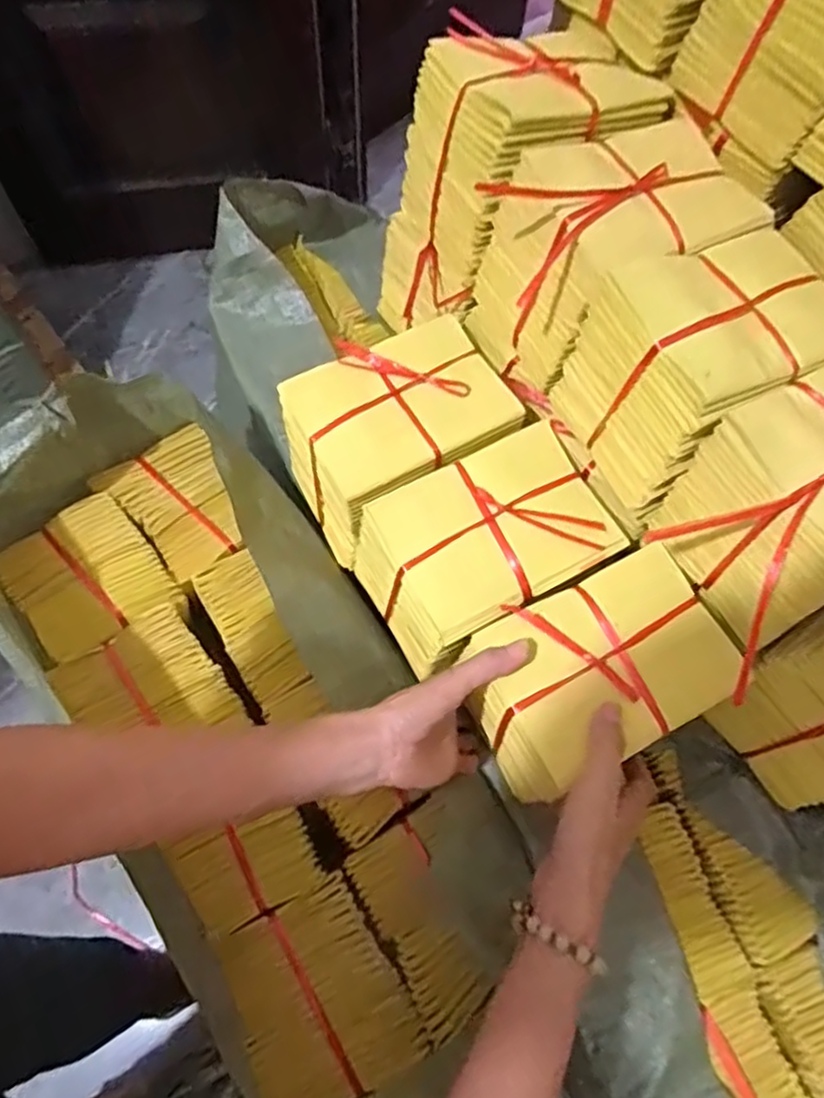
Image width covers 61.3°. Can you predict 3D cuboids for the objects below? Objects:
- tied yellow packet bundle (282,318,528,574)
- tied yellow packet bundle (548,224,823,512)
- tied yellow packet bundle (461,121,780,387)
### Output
[{"bbox_3d":[-0.014,-0.091,0.603,0.175,0.121,0.128,-27,69,-14],"label":"tied yellow packet bundle"},{"bbox_3d":[0.214,-0.138,0.505,0.168,0.113,0.118,-27,69,-14],"label":"tied yellow packet bundle"},{"bbox_3d":[0.153,-0.230,0.555,0.178,0.148,0.117,-25,69,-13],"label":"tied yellow packet bundle"}]

